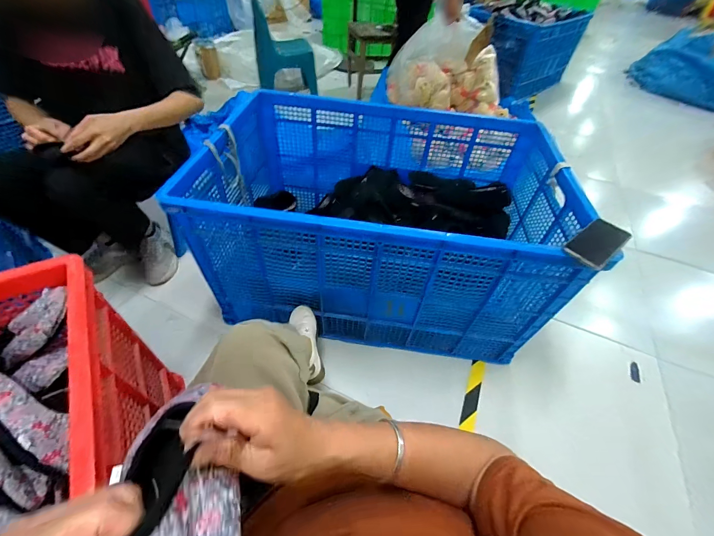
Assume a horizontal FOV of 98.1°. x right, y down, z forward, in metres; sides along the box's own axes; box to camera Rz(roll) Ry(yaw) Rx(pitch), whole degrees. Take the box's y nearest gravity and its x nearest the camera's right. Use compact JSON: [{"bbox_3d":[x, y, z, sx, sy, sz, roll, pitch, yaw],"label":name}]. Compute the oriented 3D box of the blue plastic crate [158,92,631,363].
[{"bbox_3d":[0.103,-0.180,1.086,1.016,0.484,0.704,5,49,0],"label":"blue plastic crate"}]

